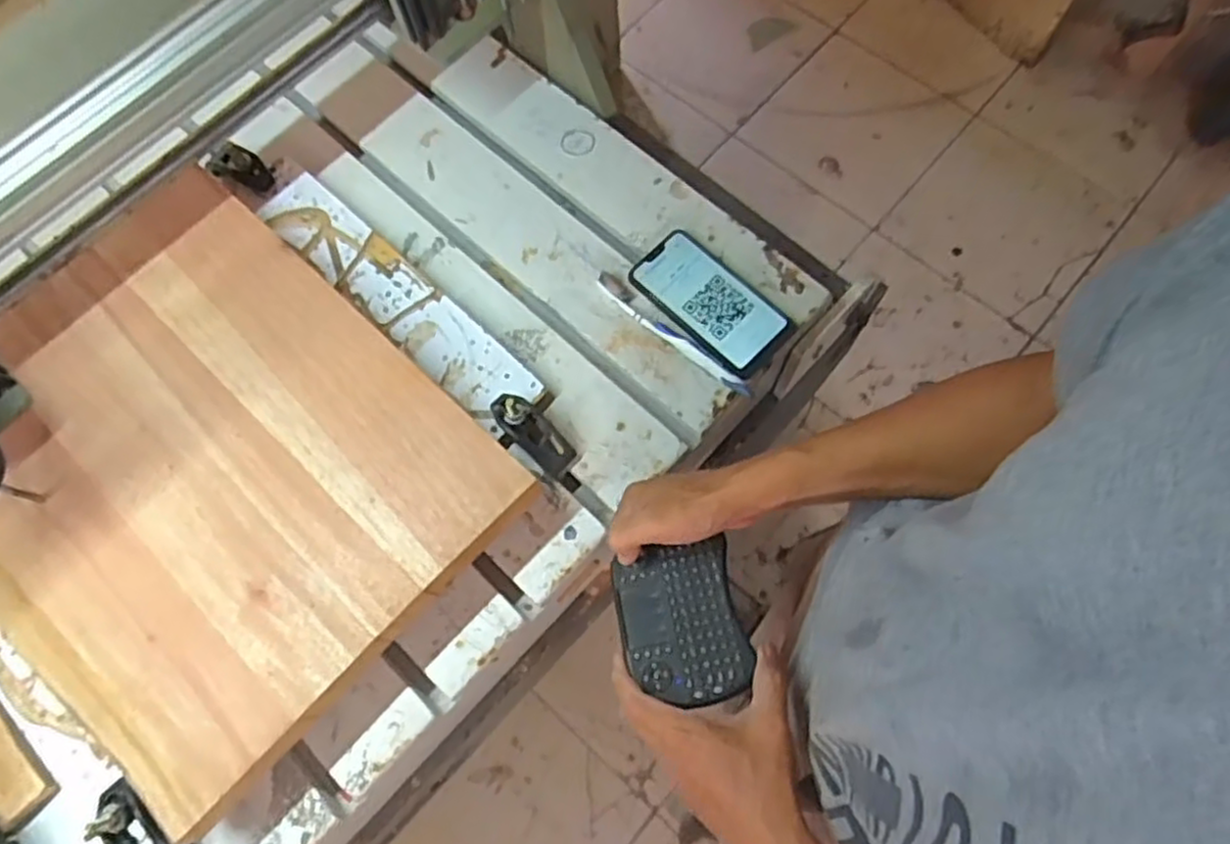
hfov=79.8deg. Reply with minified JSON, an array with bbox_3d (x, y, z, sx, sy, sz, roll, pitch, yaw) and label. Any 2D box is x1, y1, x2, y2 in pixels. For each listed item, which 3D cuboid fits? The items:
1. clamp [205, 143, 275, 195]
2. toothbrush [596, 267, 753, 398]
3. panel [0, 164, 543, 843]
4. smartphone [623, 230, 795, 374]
[{"bbox_3d":[-0.384,-0.261,0.754,0.064,0.026,0.035,16,71,9],"label":"clamp"},{"bbox_3d":[0.054,-0.082,0.701,0.182,0.015,0.020,41,77,13],"label":"toothbrush"},{"bbox_3d":[-0.350,0.031,0.619,0.452,0.022,0.369,40,77,12],"label":"panel"},{"bbox_3d":[0.092,-0.117,0.710,0.083,0.016,0.157,-42,73,-12],"label":"smartphone"}]

